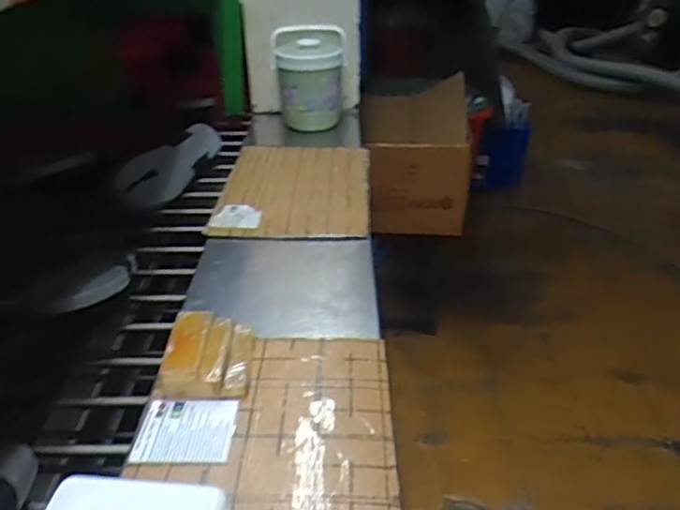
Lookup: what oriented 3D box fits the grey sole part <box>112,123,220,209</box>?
[{"bbox_3d":[-0.324,-0.180,1.156,0.023,0.094,0.275,-21,18,48],"label":"grey sole part"}]

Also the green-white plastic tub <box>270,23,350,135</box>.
[{"bbox_3d":[-0.065,-0.384,1.308,0.162,0.204,0.188,-3,32,-5],"label":"green-white plastic tub"}]

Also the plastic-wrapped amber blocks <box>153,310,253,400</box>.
[{"bbox_3d":[-0.137,0.101,0.611,0.088,0.043,0.104,0,32,0],"label":"plastic-wrapped amber blocks"}]

